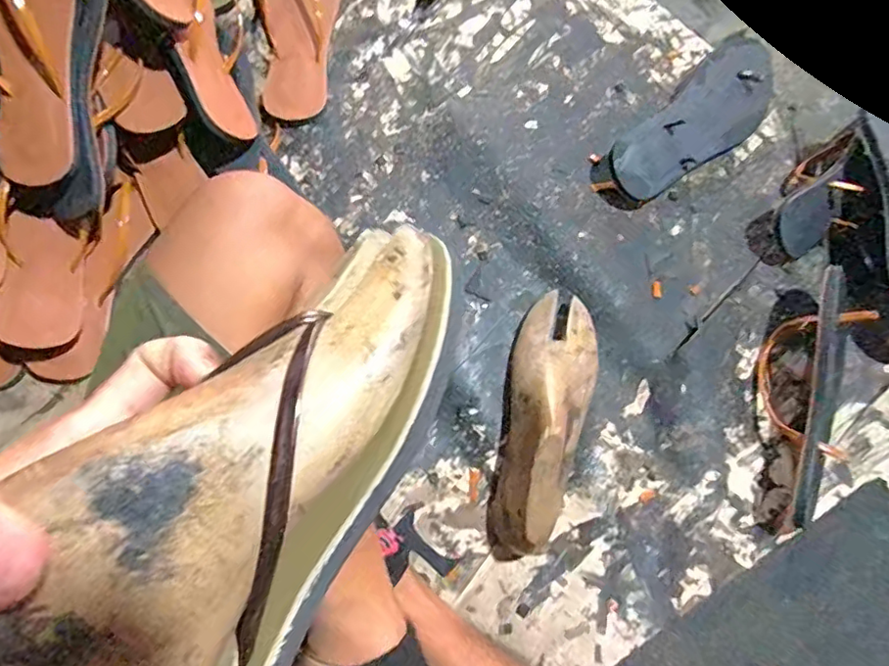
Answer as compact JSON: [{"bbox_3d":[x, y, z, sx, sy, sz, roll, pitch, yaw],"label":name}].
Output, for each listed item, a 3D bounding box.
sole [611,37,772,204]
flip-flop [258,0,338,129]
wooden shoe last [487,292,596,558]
[{"bbox_3d":[0.280,-0.231,0.635,0.246,0.043,0.090,-43,80,-11],"label":"sole"},{"bbox_3d":[-0.168,-0.376,0.661,0.091,0.041,0.299,-4,75,-2],"label":"flip-flop"},{"bbox_3d":[0.094,0.081,0.529,0.078,0.082,0.245,13,75,2],"label":"wooden shoe last"}]

